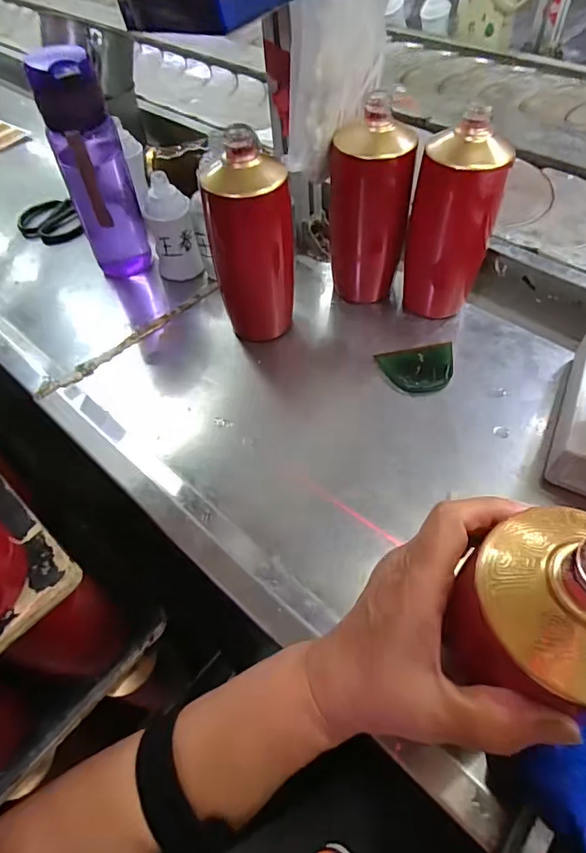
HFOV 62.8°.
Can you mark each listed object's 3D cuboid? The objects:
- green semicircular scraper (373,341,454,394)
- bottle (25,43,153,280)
[{"bbox_3d":[0.130,-0.062,0.491,0.076,0.009,0.061,-8,56,-1],"label":"green semicircular scraper"},{"bbox_3d":[-0.211,-0.268,0.517,0.071,0.206,0.059,-21,57,-10],"label":"bottle"}]

